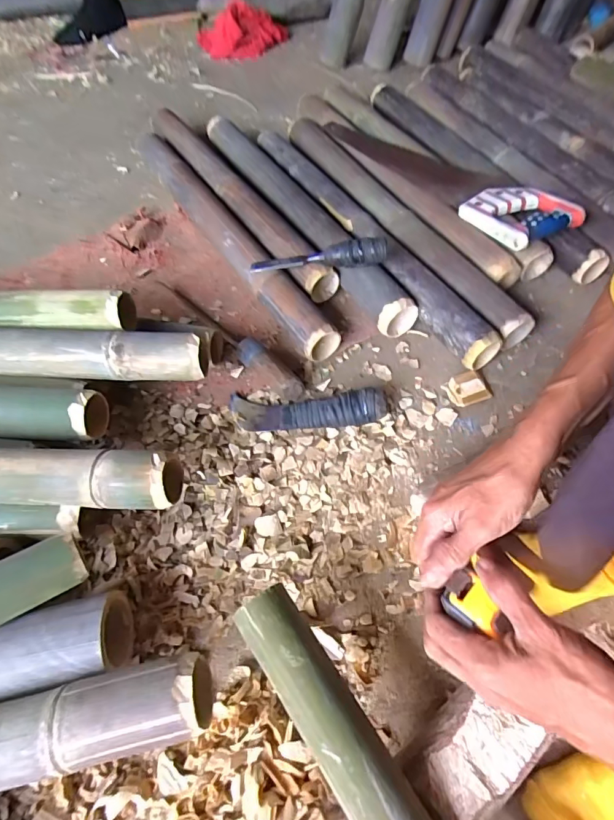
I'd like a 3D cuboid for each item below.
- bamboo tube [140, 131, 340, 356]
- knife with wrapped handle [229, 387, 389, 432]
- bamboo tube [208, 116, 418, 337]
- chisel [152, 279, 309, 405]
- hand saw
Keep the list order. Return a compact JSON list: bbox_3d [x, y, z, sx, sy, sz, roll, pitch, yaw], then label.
[{"bbox_3d":[-0.161,-0.334,0.784,0.066,0.061,0.700,-29,61,-13],"label":"bamboo tube"},{"bbox_3d":[-0.002,-0.004,0.579,0.206,0.039,0.050,0,59,4],"label":"knife with wrapped handle"},{"bbox_3d":[-0.027,-0.359,0.791,0.073,0.072,0.660,-28,61,-13],"label":"bamboo tube"},{"bbox_3d":[-0.125,-0.121,0.651,0.046,0.042,0.324,-40,64,-19],"label":"chisel"},{"bbox_3d":[0.230,-0.440,0.791,0.138,0.041,0.527,-31,62,-16],"label":"hand saw"}]

